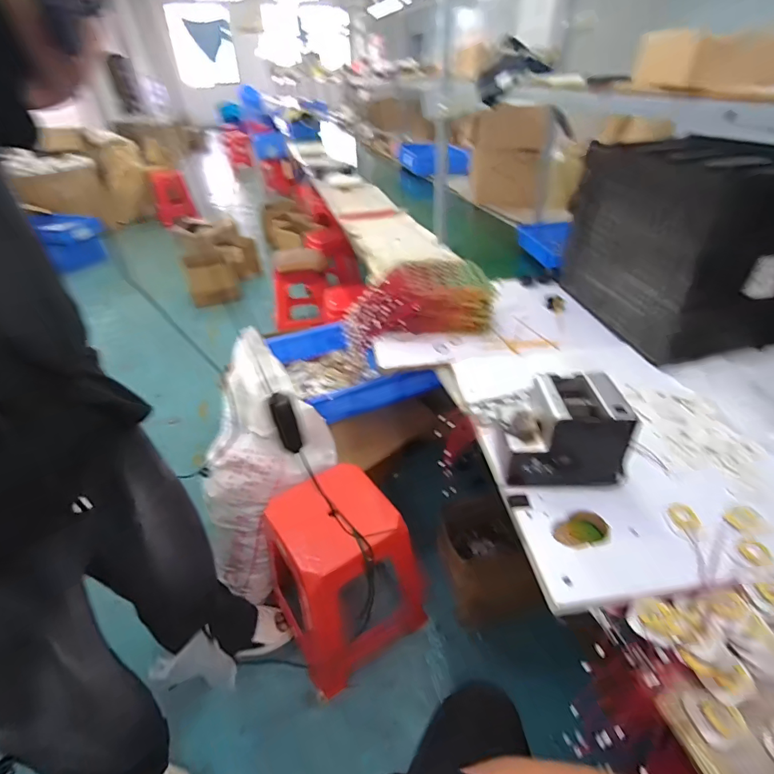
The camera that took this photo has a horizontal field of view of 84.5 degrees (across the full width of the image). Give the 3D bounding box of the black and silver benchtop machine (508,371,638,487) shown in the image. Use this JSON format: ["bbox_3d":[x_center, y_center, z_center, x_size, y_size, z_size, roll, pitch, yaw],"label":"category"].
[{"bbox_3d":[0.295,0.070,0.717,0.182,0.147,0.139,1,38,4],"label":"black and silver benchtop machine"}]

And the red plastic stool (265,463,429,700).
[{"bbox_3d":[-0.114,0.503,1.140,0.339,0.444,0.329,-23,43,-25],"label":"red plastic stool"}]

